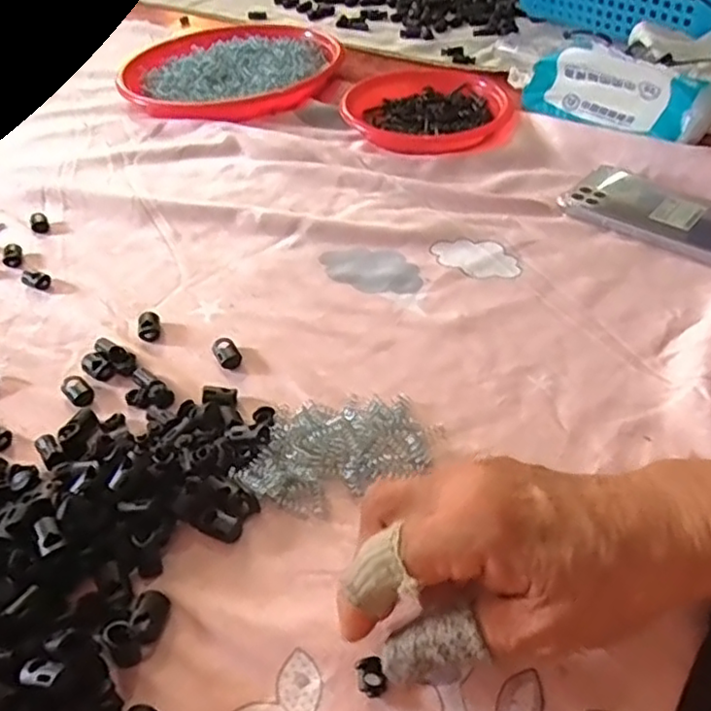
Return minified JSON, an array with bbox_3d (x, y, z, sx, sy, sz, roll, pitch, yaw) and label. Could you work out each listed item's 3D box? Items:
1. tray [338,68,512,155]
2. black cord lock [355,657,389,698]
[{"bbox_3d":[0.076,-0.267,0.669,0.162,0.019,0.193,5,45,9],"label":"tray"},{"bbox_3d":[0.006,0.129,0.260,0.011,0.005,0.014,-11,45,-7],"label":"black cord lock"}]

